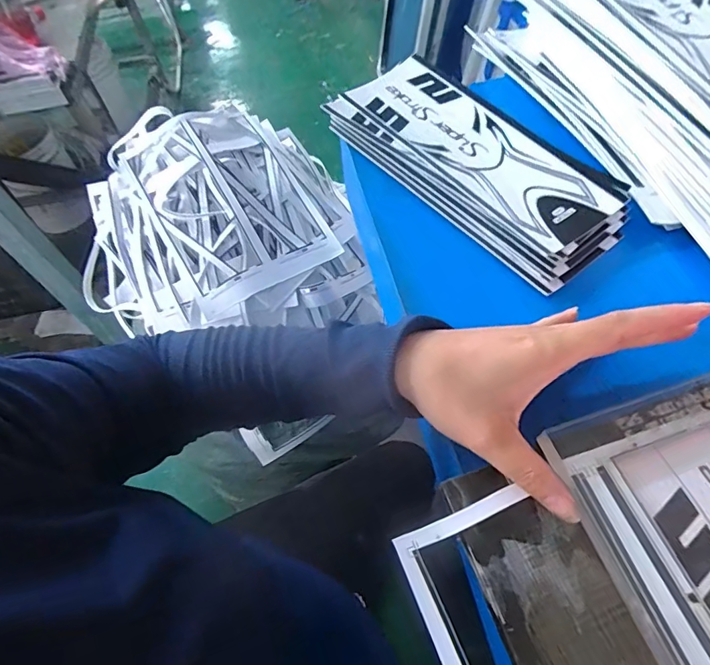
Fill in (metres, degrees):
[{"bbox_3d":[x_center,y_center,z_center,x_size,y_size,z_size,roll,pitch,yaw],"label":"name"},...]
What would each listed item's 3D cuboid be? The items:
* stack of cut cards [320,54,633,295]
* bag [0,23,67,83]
[{"bbox_3d":[0.103,-0.159,0.419,0.122,0.026,0.280,-36,62,-17],"label":"stack of cut cards"},{"bbox_3d":[-0.891,-0.736,1.228,0.195,0.105,0.217,-27,60,-12],"label":"bag"}]

